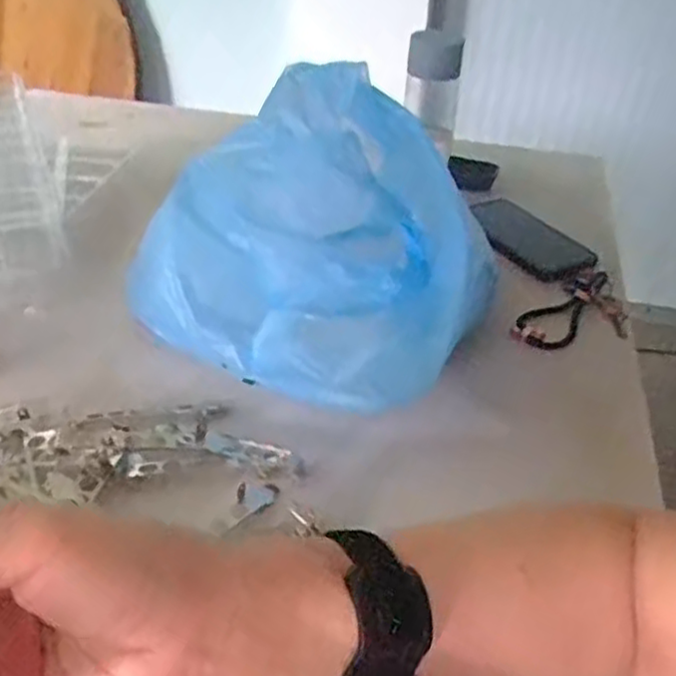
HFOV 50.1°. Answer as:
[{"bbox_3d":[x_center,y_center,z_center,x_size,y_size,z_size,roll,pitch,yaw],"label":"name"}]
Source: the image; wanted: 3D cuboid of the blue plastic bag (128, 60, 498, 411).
[{"bbox_3d":[-0.018,-0.084,0.569,0.247,0.168,0.240,25,40,28],"label":"blue plastic bag"}]

